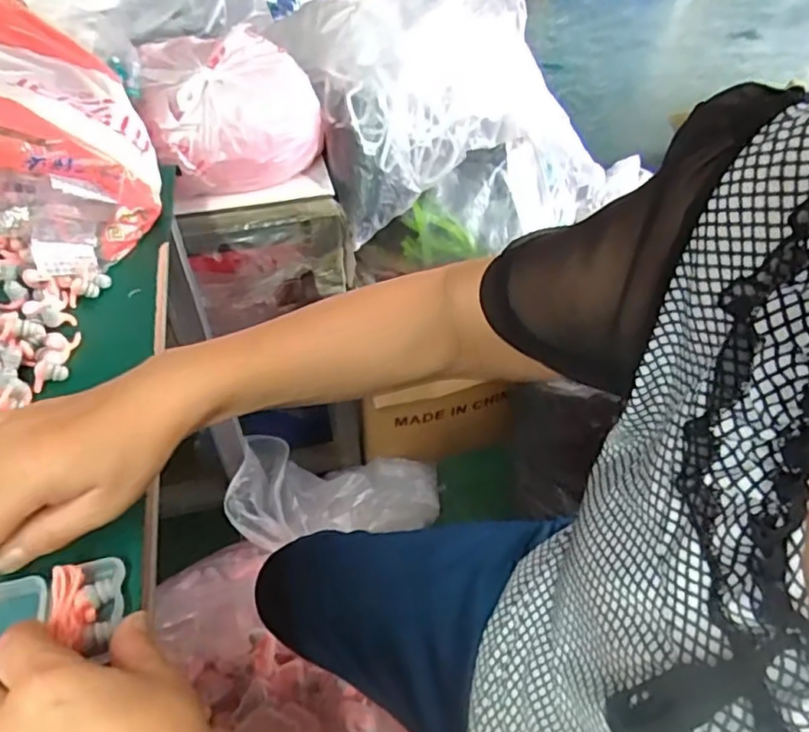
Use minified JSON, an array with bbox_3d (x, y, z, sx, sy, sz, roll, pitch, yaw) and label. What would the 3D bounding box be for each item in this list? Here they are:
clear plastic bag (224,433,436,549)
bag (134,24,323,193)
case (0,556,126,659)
[{"bbox_3d":[-0.096,0.221,1.059,0.427,0.097,0.158,3,37,-42],"label":"clear plastic bag"},{"bbox_3d":[-0.206,-0.313,0.739,0.198,0.122,0.182,-10,48,-10],"label":"bag"},{"bbox_3d":[-0.185,0.127,0.311,0.075,0.021,0.050,-9,47,-9],"label":"case"}]

